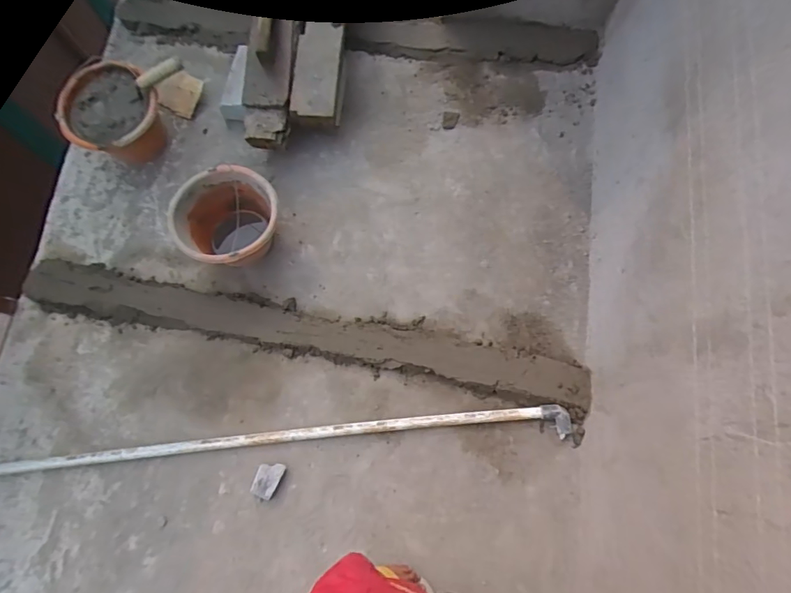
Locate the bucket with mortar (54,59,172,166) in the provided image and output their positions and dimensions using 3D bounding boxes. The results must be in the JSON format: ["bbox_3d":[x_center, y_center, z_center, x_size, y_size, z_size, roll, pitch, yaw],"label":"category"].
[{"bbox_3d":[-0.776,-0.501,1.351,0.238,0.176,0.252,0,74,1],"label":"bucket with mortar"}]

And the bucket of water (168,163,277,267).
[{"bbox_3d":[-0.420,-0.183,1.267,0.249,0.183,0.245,0,75,-1],"label":"bucket of water"}]

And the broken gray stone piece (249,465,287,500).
[{"bbox_3d":[-0.302,0.434,1.166,0.057,0.021,0.083,20,75,6],"label":"broken gray stone piece"}]

